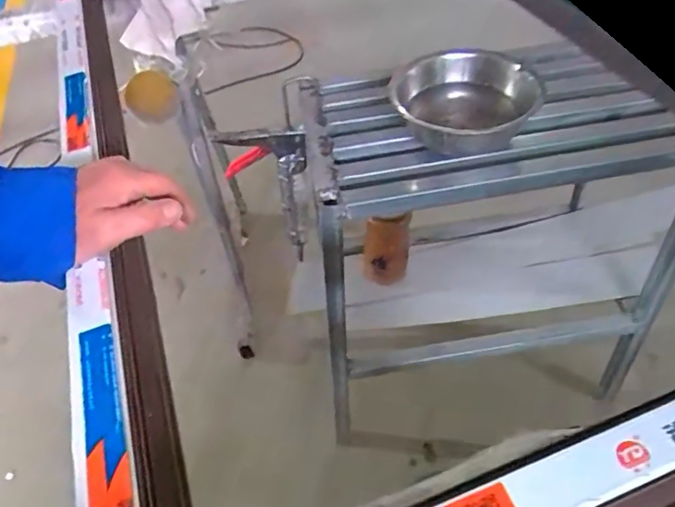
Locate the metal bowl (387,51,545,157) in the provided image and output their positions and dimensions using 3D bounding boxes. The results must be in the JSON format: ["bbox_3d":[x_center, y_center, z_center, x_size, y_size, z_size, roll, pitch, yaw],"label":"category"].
[{"bbox_3d":[0.177,-0.213,0.777,0.192,0.079,0.196,-3,49,4],"label":"metal bowl"}]

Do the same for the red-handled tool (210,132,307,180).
[{"bbox_3d":[-0.144,-0.177,1.001,0.172,0.128,0.049,6,51,11],"label":"red-handled tool"}]

